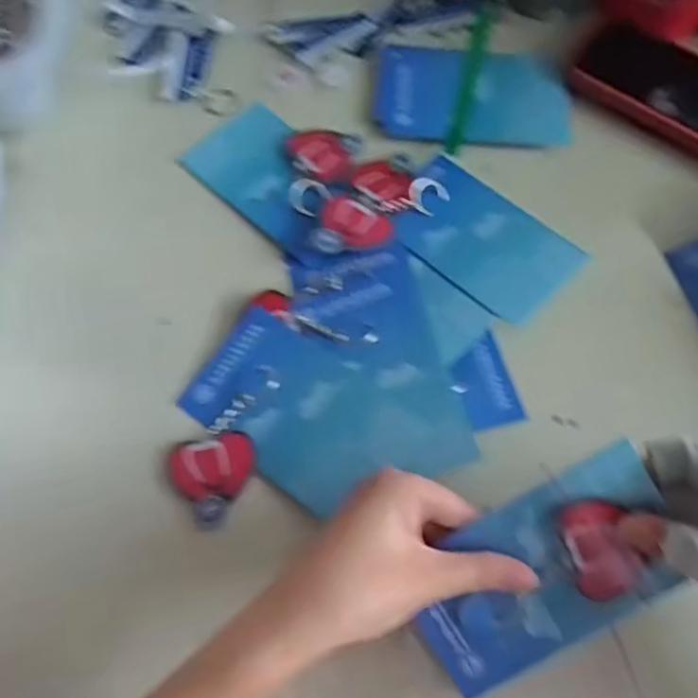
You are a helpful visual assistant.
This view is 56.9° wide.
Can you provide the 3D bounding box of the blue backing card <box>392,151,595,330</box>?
[{"bbox_3d":[0.089,-0.079,0.437,0.085,0.006,0.132,-41,65,-20],"label":"blue backing card"}]

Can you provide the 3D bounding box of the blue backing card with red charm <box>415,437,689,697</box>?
[{"bbox_3d":[0.096,0.111,0.315,0.131,0.008,0.078,-32,87,10],"label":"blue backing card with red charm"}]

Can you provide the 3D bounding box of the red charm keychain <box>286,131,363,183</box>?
[{"bbox_3d":[-0.020,-0.143,0.470,0.051,0.004,0.045,17,67,7],"label":"red charm keychain"}]

